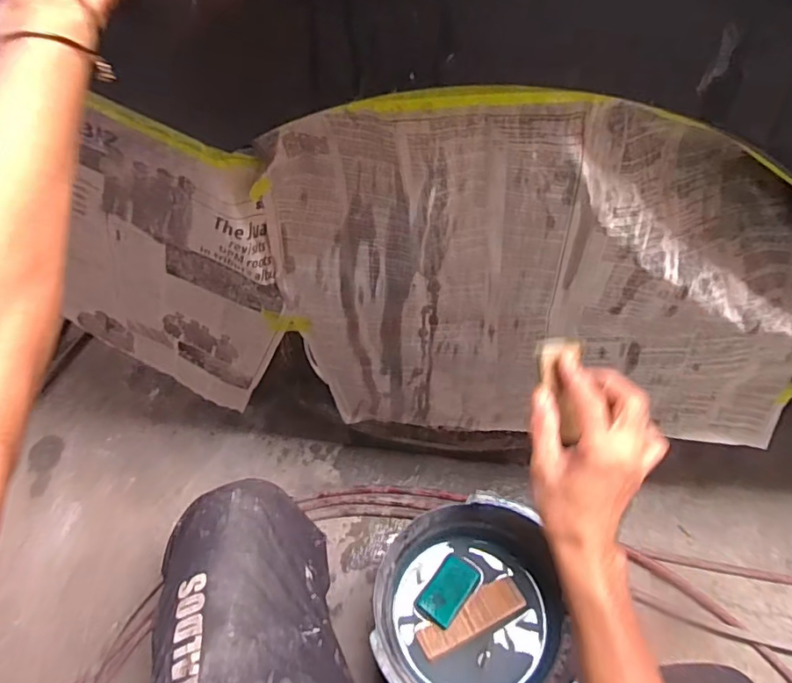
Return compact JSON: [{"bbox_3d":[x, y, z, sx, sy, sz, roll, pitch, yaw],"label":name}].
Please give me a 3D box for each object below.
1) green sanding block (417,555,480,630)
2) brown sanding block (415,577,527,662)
[{"bbox_3d":[0.075,0.356,0.770,0.057,0.017,0.089,34,63,18],"label":"green sanding block"},{"bbox_3d":[0.106,0.390,0.763,0.159,0.025,0.048,-22,61,-14],"label":"brown sanding block"}]

